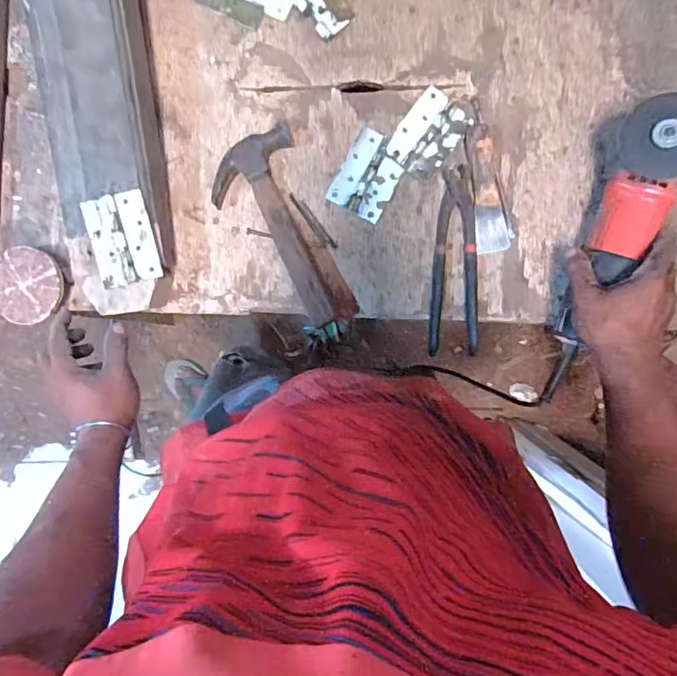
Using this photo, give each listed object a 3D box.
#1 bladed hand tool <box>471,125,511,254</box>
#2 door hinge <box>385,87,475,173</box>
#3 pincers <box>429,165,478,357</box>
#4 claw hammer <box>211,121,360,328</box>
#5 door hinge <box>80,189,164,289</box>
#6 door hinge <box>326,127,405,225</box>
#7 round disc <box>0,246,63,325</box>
[{"bbox_3d":[0.179,-0.174,0.577,0.039,0.021,0.143,-4,90,4],"label":"bladed hand tool"},{"bbox_3d":[0.108,-0.241,0.582,0.064,0.010,0.095,35,93,3],"label":"door hinge"},{"bbox_3d":[0.139,-0.090,0.580,0.056,0.017,0.217,2,91,4],"label":"pincers"},{"bbox_3d":[-0.072,-0.123,0.587,0.113,0.034,0.241,-22,89,4],"label":"claw hammer"},{"bbox_3d":[-0.243,-0.110,0.552,0.069,0.008,0.096,-12,97,2],"label":"door hinge"},{"bbox_3d":[0.038,-0.195,0.589,0.067,0.008,0.096,29,93,3],"label":"door hinge"},{"bbox_3d":[-0.381,-0.063,0.598,0.085,0.014,0.089,0,91,4],"label":"round disc"}]

